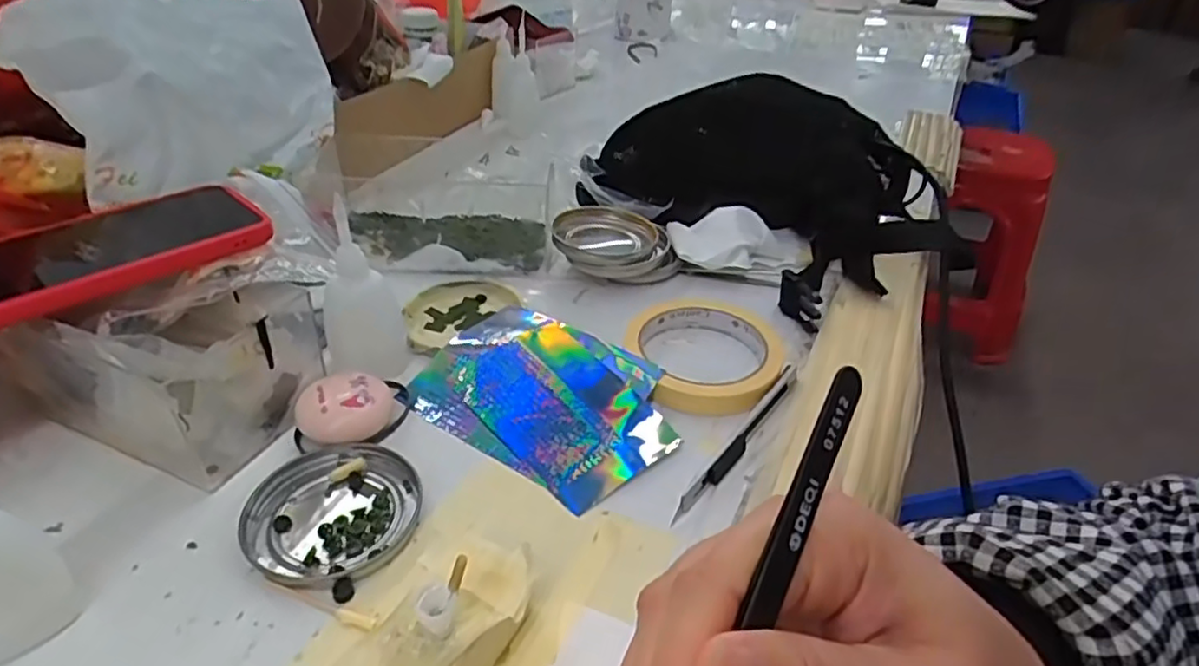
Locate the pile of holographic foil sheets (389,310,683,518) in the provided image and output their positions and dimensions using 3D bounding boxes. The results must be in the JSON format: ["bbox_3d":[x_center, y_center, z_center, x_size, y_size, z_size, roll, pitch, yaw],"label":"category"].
[{"bbox_3d":[-0.030,0.033,0.393,0.152,0.016,0.104,23,41,27],"label":"pile of holographic foil sheets"}]

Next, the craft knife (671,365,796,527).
[{"bbox_3d":[0.079,0.056,0.371,0.009,0.013,0.134,24,42,28],"label":"craft knife"}]

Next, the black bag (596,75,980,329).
[{"bbox_3d":[0.146,-0.139,0.573,0.195,0.093,0.294,-18,40,-25],"label":"black bag"}]

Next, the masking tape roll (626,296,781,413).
[{"bbox_3d":[0.068,0.012,0.426,0.093,0.017,0.096,1,36,-1],"label":"masking tape roll"}]

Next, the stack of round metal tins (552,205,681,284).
[{"bbox_3d":[0.012,-0.068,0.520,0.092,0.030,0.081,1,36,-1],"label":"stack of round metal tins"}]

